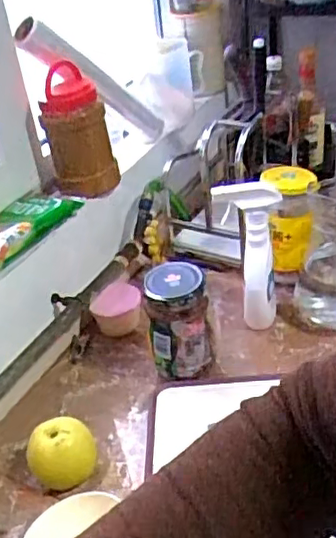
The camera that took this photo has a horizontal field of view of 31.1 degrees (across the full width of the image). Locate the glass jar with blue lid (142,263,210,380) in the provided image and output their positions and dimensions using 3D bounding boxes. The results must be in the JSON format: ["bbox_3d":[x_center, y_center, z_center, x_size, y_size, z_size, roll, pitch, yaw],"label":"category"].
[{"bbox_3d":[0.013,0.066,0.804,0.075,0.132,0.069,-5,35,4],"label":"glass jar with blue lid"}]

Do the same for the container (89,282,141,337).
[{"bbox_3d":[-0.079,0.061,0.926,0.075,0.058,0.064,-10,35,-4],"label":"container"}]

